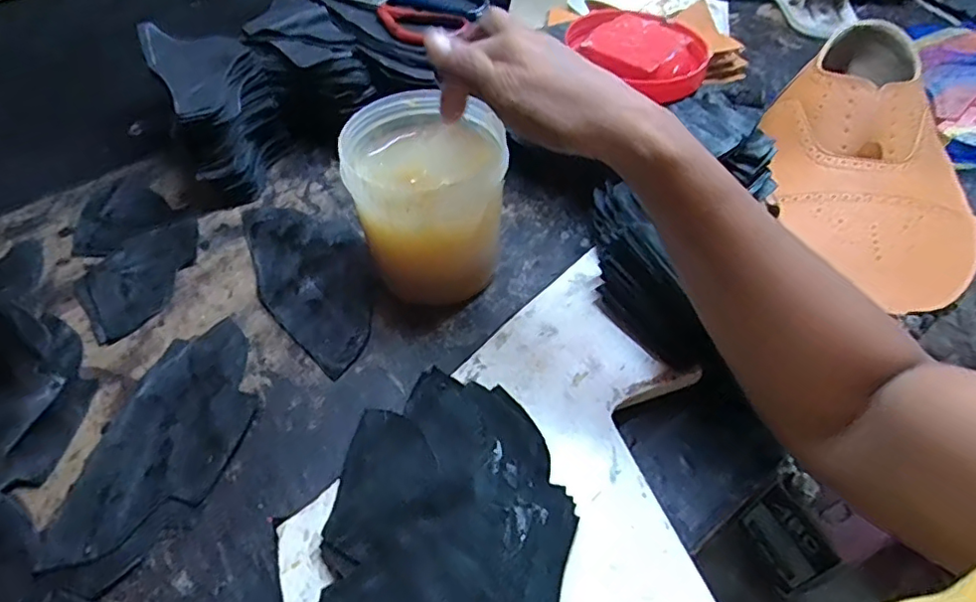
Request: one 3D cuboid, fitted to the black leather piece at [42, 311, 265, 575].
[{"bbox_3d":[-0.220,0.092,0.403,0.094,0.004,0.184,9,51,8],"label":"black leather piece"}]

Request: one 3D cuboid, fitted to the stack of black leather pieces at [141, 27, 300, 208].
[{"bbox_3d":[-0.250,-0.184,0.563,0.098,0.112,0.149,-23,54,-17],"label":"stack of black leather pieces"}]

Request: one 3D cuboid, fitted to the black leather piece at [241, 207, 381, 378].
[{"bbox_3d":[-0.149,-0.024,0.498,0.094,0.009,0.203,-19,52,-14],"label":"black leather piece"}]

